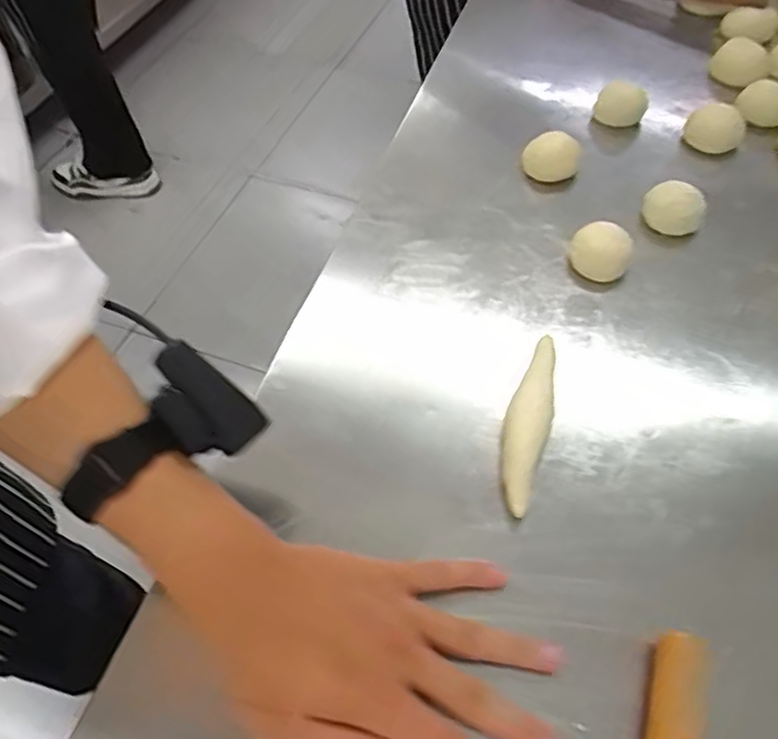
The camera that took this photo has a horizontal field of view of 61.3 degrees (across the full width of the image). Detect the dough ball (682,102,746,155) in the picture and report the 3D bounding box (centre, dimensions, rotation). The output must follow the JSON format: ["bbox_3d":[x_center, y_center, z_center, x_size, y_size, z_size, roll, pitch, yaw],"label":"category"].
[{"bbox_3d":[0.321,-0.236,0.652,0.054,0.033,0.043,26,59,19],"label":"dough ball"}]

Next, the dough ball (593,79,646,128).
[{"bbox_3d":[0.241,-0.274,0.688,0.051,0.034,0.051,-1,55,1],"label":"dough ball"}]

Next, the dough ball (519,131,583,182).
[{"bbox_3d":[0.152,-0.199,0.612,0.052,0.029,0.040,13,56,10],"label":"dough ball"}]

